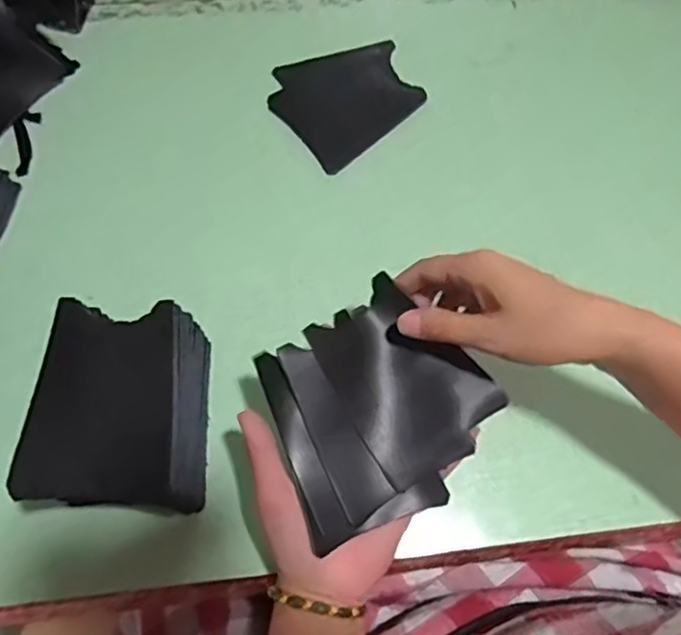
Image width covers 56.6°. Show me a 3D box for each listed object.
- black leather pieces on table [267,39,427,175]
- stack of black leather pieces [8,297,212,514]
[{"bbox_3d":[0.007,-0.203,0.573,0.126,0.004,0.113,-36,74,-14],"label":"black leather pieces on table"},{"bbox_3d":[-0.139,0.063,0.424,0.094,0.087,0.125,3,68,-1],"label":"stack of black leather pieces"}]

